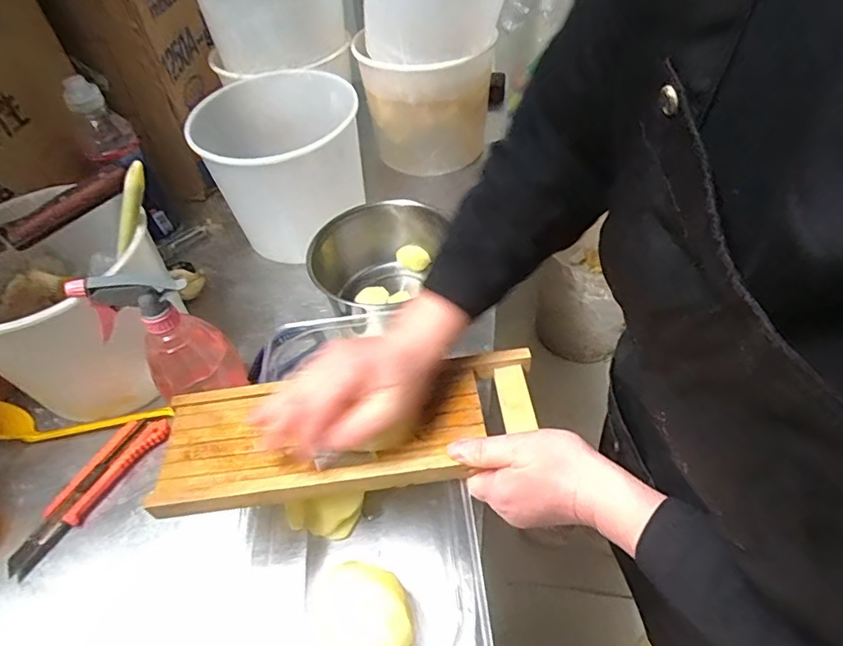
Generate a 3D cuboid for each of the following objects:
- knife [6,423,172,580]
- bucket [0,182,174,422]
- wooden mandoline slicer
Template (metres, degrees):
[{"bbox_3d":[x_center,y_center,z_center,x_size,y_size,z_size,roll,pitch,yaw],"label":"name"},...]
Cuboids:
[{"bbox_3d":[-0.331,0.163,0.518,0.045,0.015,0.173,20,53,21],"label":"knife"},{"bbox_3d":[-0.371,-0.016,0.565,0.202,0.176,0.208,-25,51,-16],"label":"bucket"},{"bbox_3d":[-0.057,0.085,0.417,0.296,0.022,0.108,-11,49,-3],"label":"wooden mandoline slicer"}]

